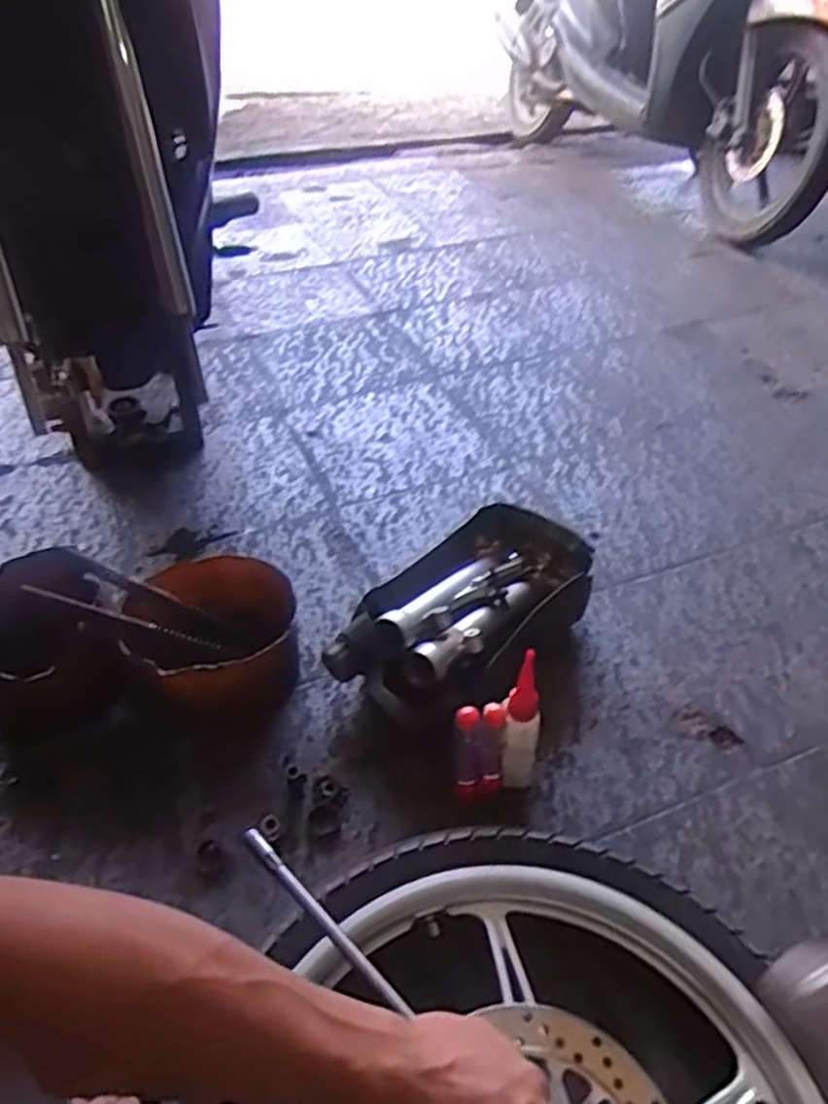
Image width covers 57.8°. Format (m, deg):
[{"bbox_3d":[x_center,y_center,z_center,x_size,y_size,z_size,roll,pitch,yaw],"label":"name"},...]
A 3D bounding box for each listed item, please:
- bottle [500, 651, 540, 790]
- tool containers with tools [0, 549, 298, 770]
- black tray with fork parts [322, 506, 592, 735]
[{"bbox_3d":[0.106,0.178,0.743,0.039,0.179,0.054,10,45,11],"label":"bottle"},{"bbox_3d":[-0.328,0.103,0.860,0.376,0.120,0.218,-4,44,-3],"label":"tool containers with tools"},{"bbox_3d":[0.068,0.070,0.896,0.179,0.135,0.332,31,52,29],"label":"black tray with fork parts"}]

